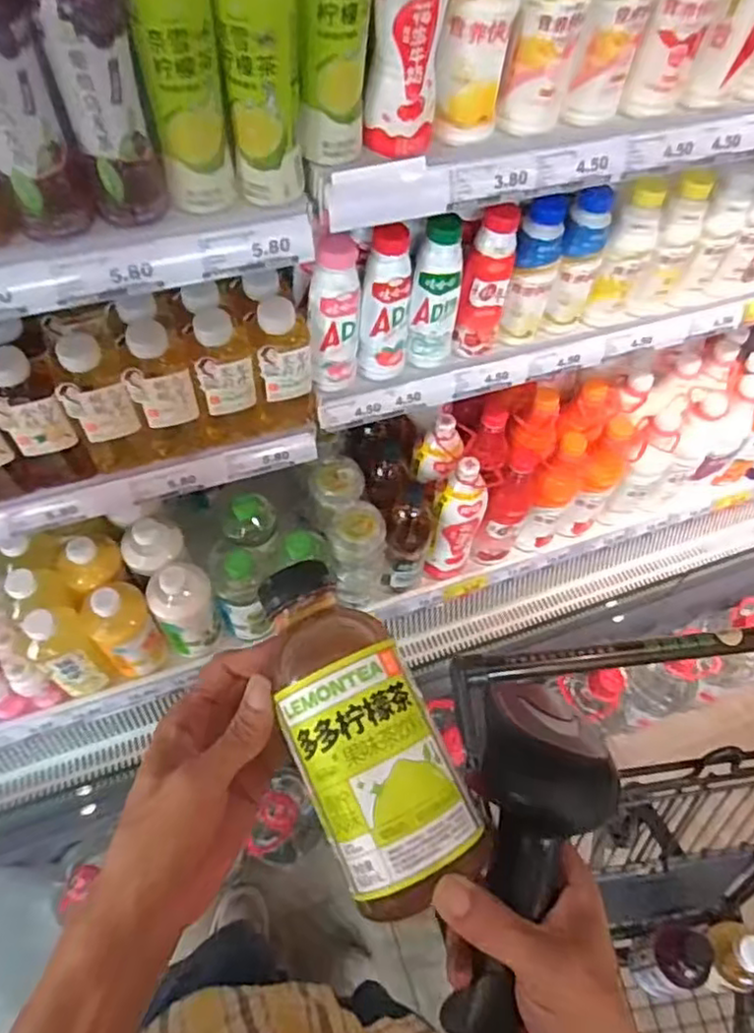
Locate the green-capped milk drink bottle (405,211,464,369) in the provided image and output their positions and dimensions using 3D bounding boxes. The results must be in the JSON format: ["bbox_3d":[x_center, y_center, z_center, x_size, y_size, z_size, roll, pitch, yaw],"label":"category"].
[{"bbox_3d":[0.071,-0.258,0.781,0.057,0.183,0.049,11,60,2],"label":"green-capped milk drink bottle"}]

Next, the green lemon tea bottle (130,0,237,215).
[{"bbox_3d":[-0.146,-0.341,0.492,0.055,0.203,0.066,-9,61,-9],"label":"green lemon tea bottle"}]

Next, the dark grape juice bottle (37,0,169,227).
[{"bbox_3d":[-0.201,-0.314,0.476,0.056,0.201,0.052,-18,63,-14],"label":"dark grape juice bottle"}]

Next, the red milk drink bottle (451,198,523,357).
[{"bbox_3d":[0.133,-0.274,0.791,0.056,0.187,0.051,17,60,6],"label":"red milk drink bottle"}]

